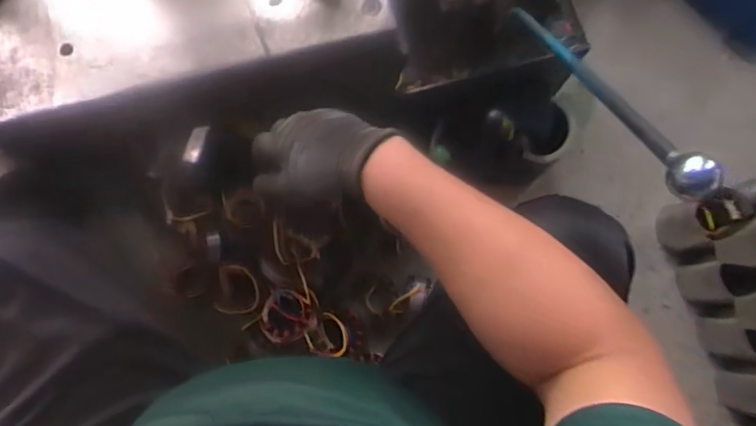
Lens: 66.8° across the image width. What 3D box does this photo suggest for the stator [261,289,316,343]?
[{"bbox_3d":[-0.142,0.158,0.871,0.076,0.035,0.076,0,78,0],"label":"stator"}]

